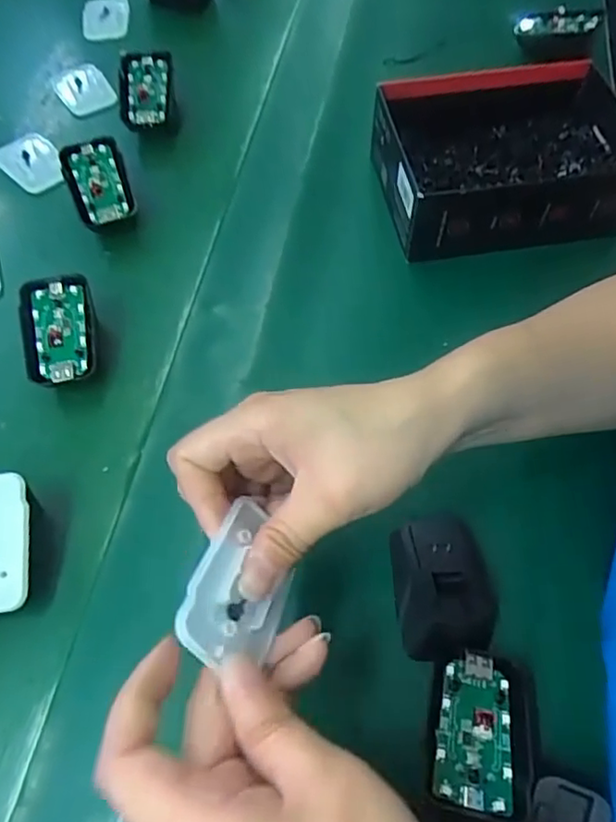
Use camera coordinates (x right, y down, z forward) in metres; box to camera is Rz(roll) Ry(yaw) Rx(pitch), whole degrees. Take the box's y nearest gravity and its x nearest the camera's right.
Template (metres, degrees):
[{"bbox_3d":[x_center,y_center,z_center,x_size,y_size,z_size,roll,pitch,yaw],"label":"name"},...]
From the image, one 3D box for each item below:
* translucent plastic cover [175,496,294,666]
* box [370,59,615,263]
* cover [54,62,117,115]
[{"bbox_3d":[-0.024,0.067,0.241,0.041,0.006,0.068,44,41,-18],"label":"translucent plastic cover"},{"bbox_3d":[0.147,-0.185,0.452,0.178,0.061,0.122,-7,59,-2],"label":"box"},{"bbox_3d":[-0.202,-0.290,0.563,0.044,0.007,0.078,-30,63,-13],"label":"cover"}]

